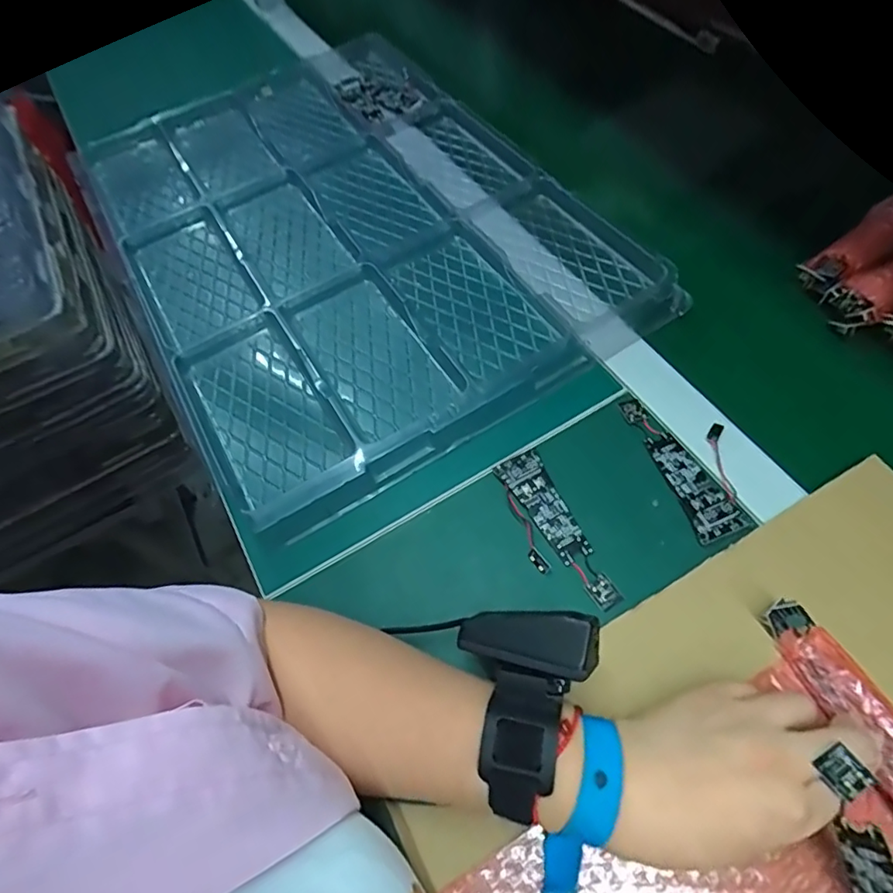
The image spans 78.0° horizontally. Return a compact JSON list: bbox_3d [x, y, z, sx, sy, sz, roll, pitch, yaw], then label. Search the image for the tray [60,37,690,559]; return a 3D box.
[{"bbox_3d":[-0.106,-0.228,0.543,0.394,0.036,0.577,-29,59,-12],"label":"tray"}]

